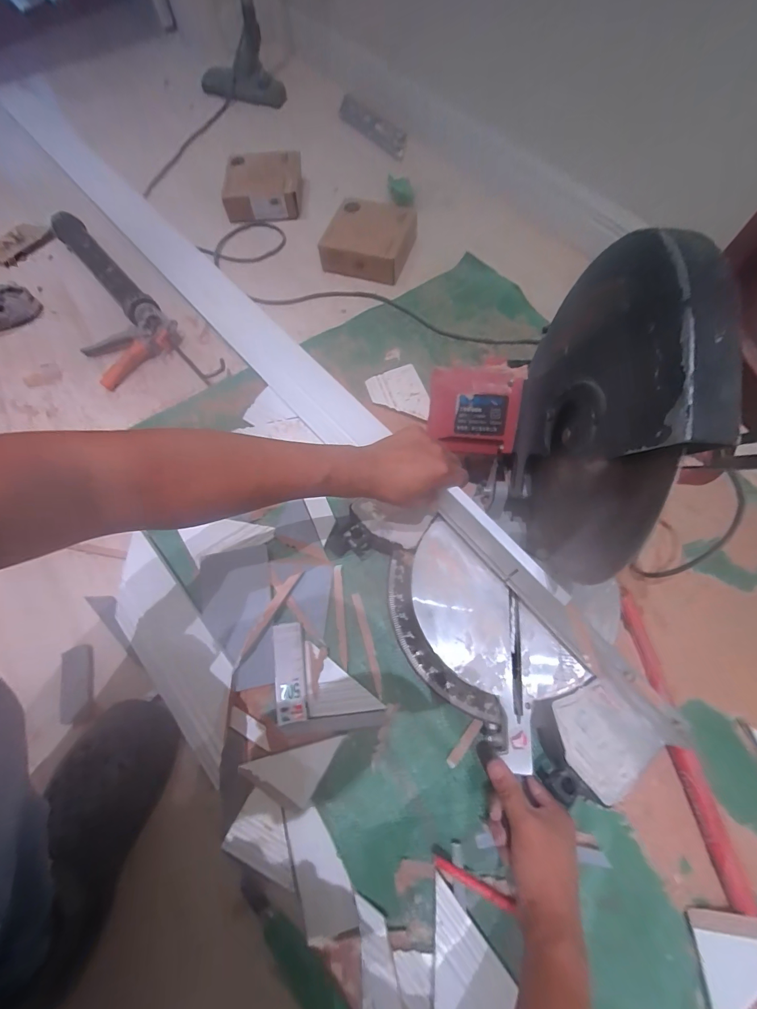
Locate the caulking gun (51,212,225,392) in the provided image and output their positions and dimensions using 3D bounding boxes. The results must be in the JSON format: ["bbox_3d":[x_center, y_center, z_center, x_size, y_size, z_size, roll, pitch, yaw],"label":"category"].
[{"bbox_3d":[-0.574,-0.414,0.783,0.184,0.049,0.636,-42,73,-15],"label":"caulking gun"}]

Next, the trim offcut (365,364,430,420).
[{"bbox_3d":[0.037,-0.203,0.695,0.097,0.010,0.109,-16,68,-6],"label":"trim offcut"}]

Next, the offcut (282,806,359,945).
[{"bbox_3d":[-0.068,0.421,0.438,0.059,0.006,0.123,-17,68,-6],"label":"offcut"}]

